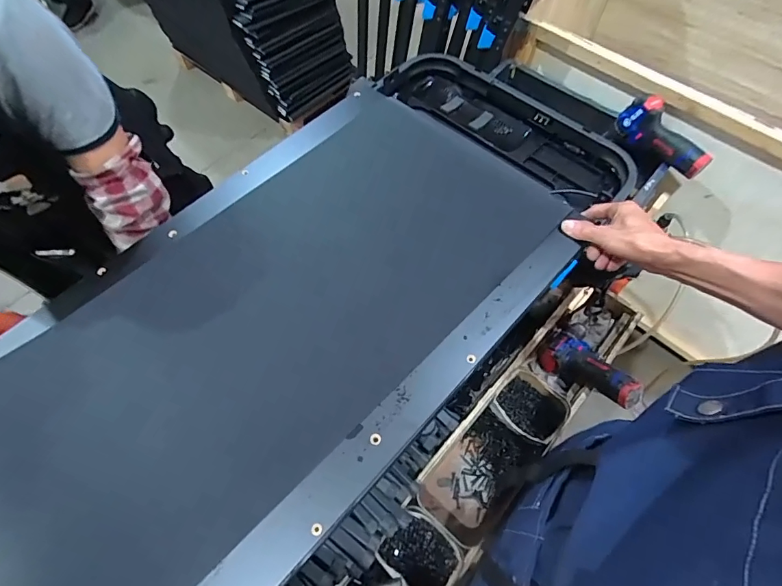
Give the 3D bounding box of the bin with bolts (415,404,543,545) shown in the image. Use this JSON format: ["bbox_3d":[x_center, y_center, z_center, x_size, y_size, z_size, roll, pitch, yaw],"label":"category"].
[{"bbox_3d":[0.153,0.331,0.765,0.137,0.078,0.220,38,69,18],"label":"bin with bolts"}]

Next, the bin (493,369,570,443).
[{"bbox_3d":[0.262,0.216,0.805,0.122,0.053,0.102,39,69,19],"label":"bin"}]

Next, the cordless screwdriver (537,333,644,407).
[{"bbox_3d":[0.400,0.154,0.846,0.090,0.066,0.185,-39,44,-18],"label":"cordless screwdriver"}]

